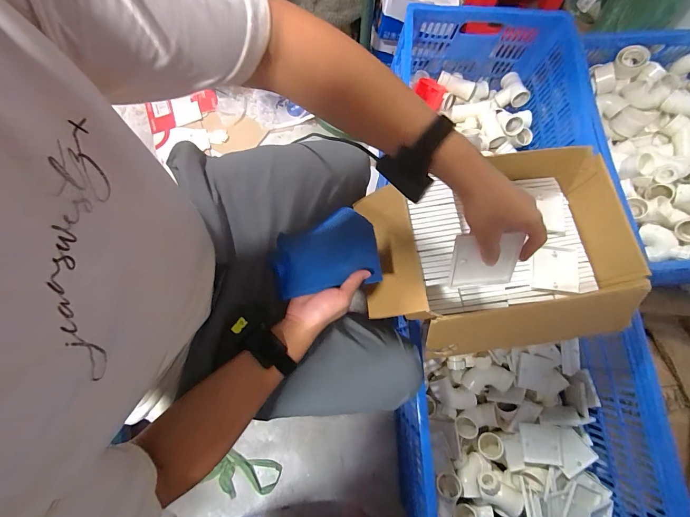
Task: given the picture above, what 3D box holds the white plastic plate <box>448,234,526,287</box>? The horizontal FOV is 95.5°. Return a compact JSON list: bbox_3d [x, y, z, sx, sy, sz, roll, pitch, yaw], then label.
[{"bbox_3d":[0.182,0.005,0.408,0.083,0.085,0.010,-4,40,1],"label":"white plastic plate"}]

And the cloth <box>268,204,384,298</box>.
[{"bbox_3d":[-0.030,-0.012,0.467,0.152,0.024,0.119,-12,76,-3],"label":"cloth"}]

